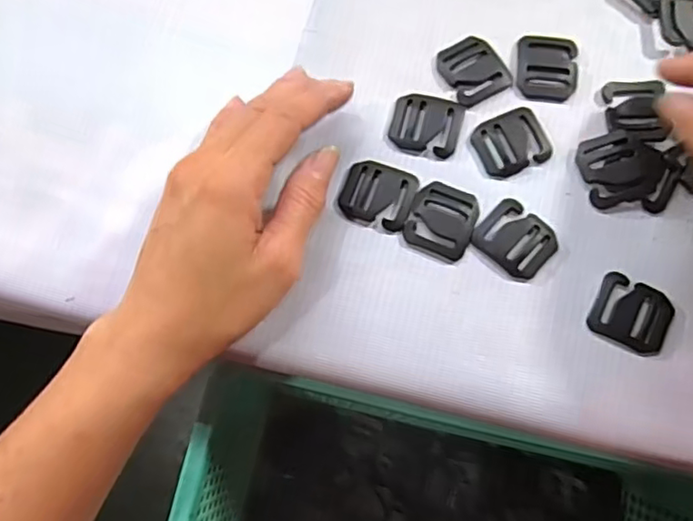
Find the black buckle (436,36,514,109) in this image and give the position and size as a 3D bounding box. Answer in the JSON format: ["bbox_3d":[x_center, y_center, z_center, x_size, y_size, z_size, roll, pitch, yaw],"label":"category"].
[{"bbox_3d":[0.065,-0.098,0.314,0.029,0.004,0.034,-30,76,-6],"label":"black buckle"}]

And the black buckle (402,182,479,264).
[{"bbox_3d":[0.046,-0.019,0.295,0.031,0.004,0.035,21,76,8],"label":"black buckle"}]

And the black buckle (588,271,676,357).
[{"bbox_3d":[0.131,0.025,0.280,0.036,0.004,0.031,25,77,9],"label":"black buckle"}]

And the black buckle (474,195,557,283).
[{"bbox_3d":[0.081,-0.010,0.291,0.034,0.004,0.031,41,80,12],"label":"black buckle"}]

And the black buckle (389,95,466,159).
[{"bbox_3d":[0.040,-0.069,0.307,0.034,0.004,0.029,13,75,6],"label":"black buckle"}]

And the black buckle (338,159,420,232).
[{"bbox_3d":[0.015,-0.032,0.299,0.034,0.004,0.031,19,76,7],"label":"black buckle"}]

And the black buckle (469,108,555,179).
[{"bbox_3d":[0.082,-0.059,0.303,0.035,0.004,0.030,-26,75,-5],"label":"black buckle"}]

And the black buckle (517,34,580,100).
[{"bbox_3d":[0.103,-0.099,0.314,0.030,0.004,0.034,6,75,4],"label":"black buckle"}]

